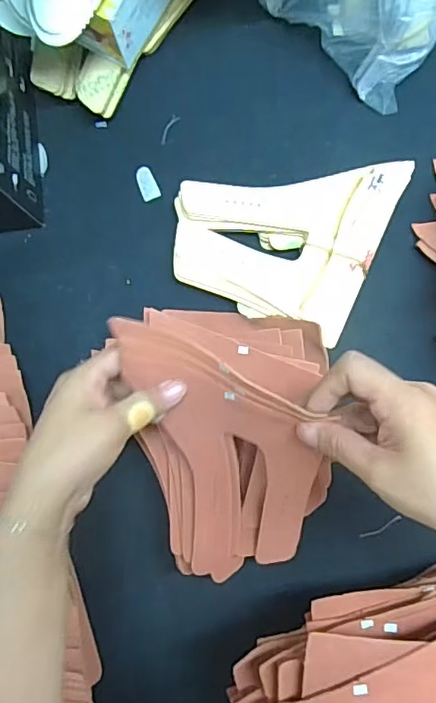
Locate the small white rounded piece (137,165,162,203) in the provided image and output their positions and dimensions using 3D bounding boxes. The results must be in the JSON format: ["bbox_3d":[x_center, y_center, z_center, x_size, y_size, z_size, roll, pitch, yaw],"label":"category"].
[{"bbox_3d":[-0.067,-0.156,0.500,0.017,0.004,0.033,-24,83,2],"label":"small white rounded piece"}]

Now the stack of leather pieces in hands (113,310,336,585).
[{"bbox_3d":[0.005,0.064,0.394,0.131,0.126,0.205,2,84,5],"label":"stack of leather pieces in hands"}]

